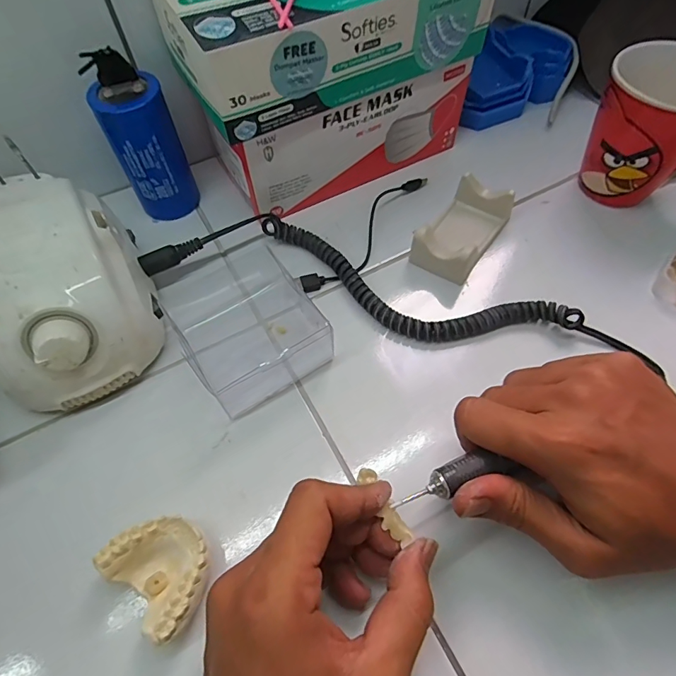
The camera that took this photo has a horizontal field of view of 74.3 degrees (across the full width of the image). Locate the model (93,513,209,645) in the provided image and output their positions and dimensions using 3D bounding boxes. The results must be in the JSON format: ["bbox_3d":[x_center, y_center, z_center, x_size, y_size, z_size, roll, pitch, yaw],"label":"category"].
[{"bbox_3d":[-0.090,0.120,0.234,0.056,0.020,0.044,39,68,21],"label":"model"}]

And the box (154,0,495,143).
[{"bbox_3d":[-0.012,-0.224,0.310,0.220,0.067,0.106,-27,63,-14],"label":"box"}]

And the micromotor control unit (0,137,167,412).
[{"bbox_3d":[-0.183,-0.034,0.296,0.103,0.083,0.141,-25,62,-13],"label":"micromotor control unit"}]

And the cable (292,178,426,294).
[{"bbox_3d":[0.028,-0.087,0.362,0.032,0.013,0.153,35,66,20],"label":"cable"}]

